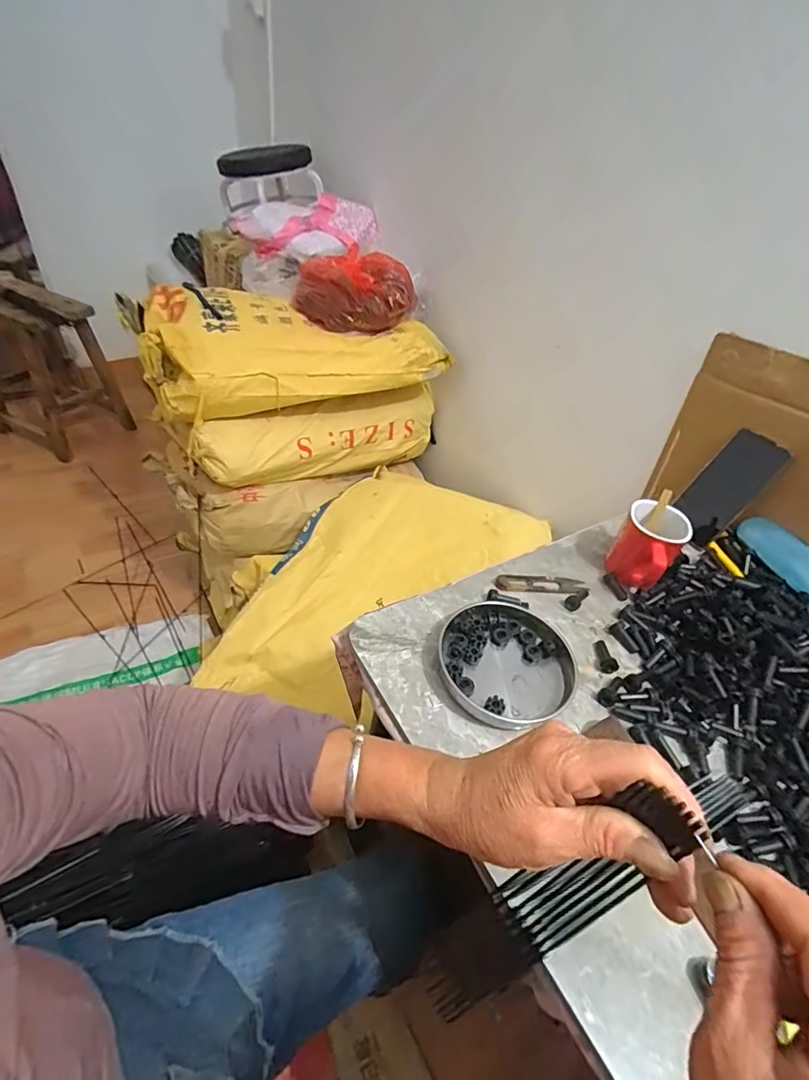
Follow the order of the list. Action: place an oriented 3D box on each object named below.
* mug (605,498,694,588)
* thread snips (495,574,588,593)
[{"bbox_3d":[0.295,0.008,0.609,0.074,0.074,0.102,35,48,25],"label":"mug"},{"bbox_3d":[0.172,0.053,0.617,0.115,0.004,0.026,0,44,-4],"label":"thread snips"}]

